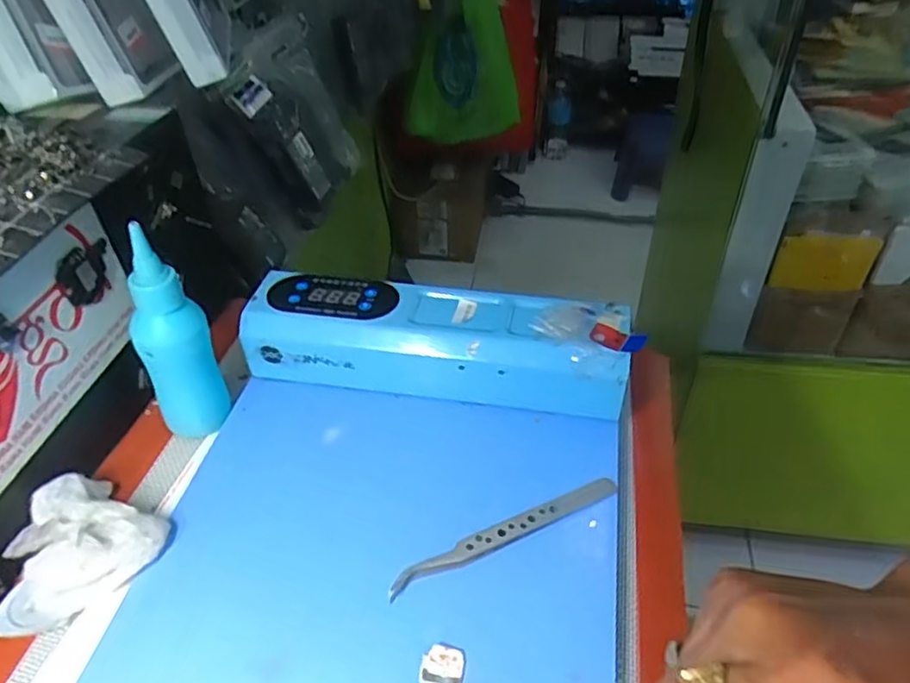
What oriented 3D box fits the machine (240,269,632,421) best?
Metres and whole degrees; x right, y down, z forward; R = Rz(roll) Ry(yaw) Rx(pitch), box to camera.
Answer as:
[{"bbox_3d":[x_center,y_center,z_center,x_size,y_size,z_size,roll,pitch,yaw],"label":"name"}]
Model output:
[{"bbox_3d":[-0.012,0.000,0.365,0.204,0.054,0.048,6,43,9],"label":"machine"}]

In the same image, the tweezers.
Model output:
[{"bbox_3d":[0.024,0.087,0.300,0.118,0.007,0.012,-20,45,-18],"label":"tweezers"}]

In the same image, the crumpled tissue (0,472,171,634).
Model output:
[{"bbox_3d":[-0.170,0.094,0.288,0.060,0.024,0.067,20,47,23],"label":"crumpled tissue"}]

